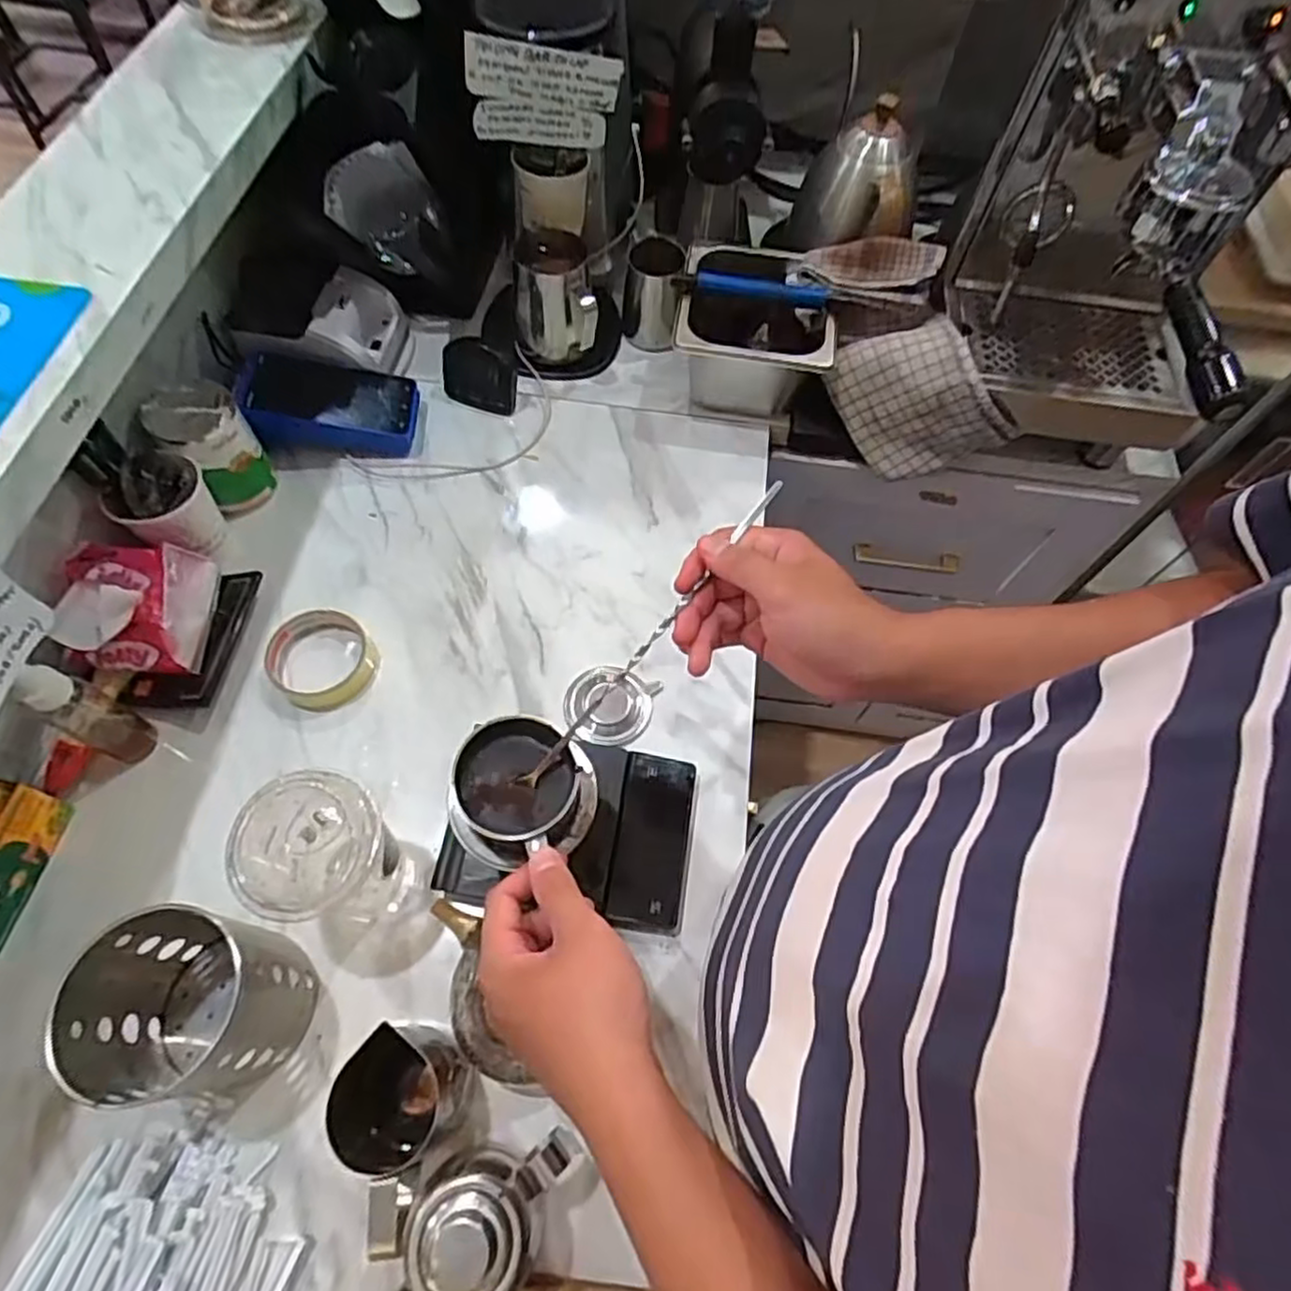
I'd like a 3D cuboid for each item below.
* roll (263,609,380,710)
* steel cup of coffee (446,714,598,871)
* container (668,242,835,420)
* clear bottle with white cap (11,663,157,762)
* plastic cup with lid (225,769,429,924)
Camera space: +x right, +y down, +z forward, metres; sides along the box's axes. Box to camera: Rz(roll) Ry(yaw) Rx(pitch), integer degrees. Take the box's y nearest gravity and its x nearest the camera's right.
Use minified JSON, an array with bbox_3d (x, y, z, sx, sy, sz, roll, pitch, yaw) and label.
[{"bbox_3d":[-0.278,0.012,0.624,0.083,0.025,0.084,2,63,-3],"label":"roll"},{"bbox_3d":[-0.074,0.091,0.444,0.081,0.048,0.079,2,63,-3],"label":"steel cup of coffee"},{"bbox_3d":[0.110,-0.335,0.775,0.157,0.110,0.168,7,63,0],"label":"container"},{"bbox_3d":[-0.415,0.051,0.538,0.031,0.128,0.035,26,64,9],"label":"clear bottle with white cap"},{"bbox_3d":[-0.212,0.147,0.496,0.083,0.138,0.082,2,63,-3],"label":"plastic cup with lid"}]

